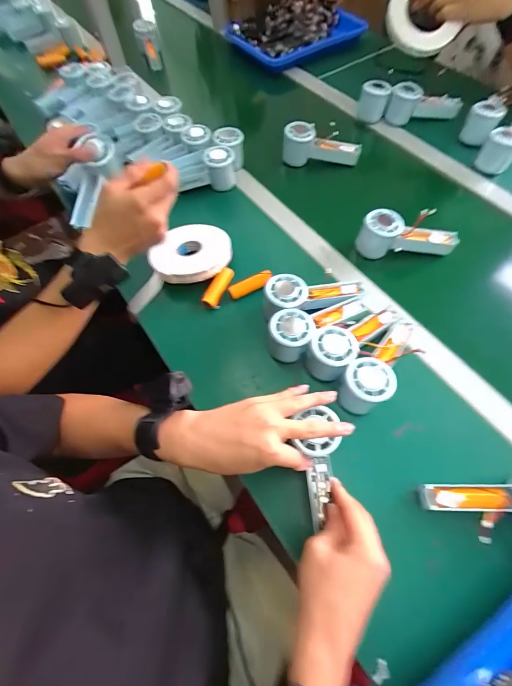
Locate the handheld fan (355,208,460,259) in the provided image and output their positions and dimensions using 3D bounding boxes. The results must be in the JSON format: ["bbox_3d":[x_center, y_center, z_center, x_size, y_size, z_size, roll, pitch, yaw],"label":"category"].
[{"bbox_3d":[0.246,-0.177,0.518,0.162,0.057,0.065,-7,63,-2],"label":"handheld fan"}]

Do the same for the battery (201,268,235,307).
[{"bbox_3d":[-0.060,-0.093,0.507,0.021,0.025,0.075,23,66,12],"label":"battery"}]

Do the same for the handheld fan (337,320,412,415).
[{"bbox_3d":[0.171,0.027,0.417,0.152,0.055,0.059,-40,69,-17],"label":"handheld fan"}]

